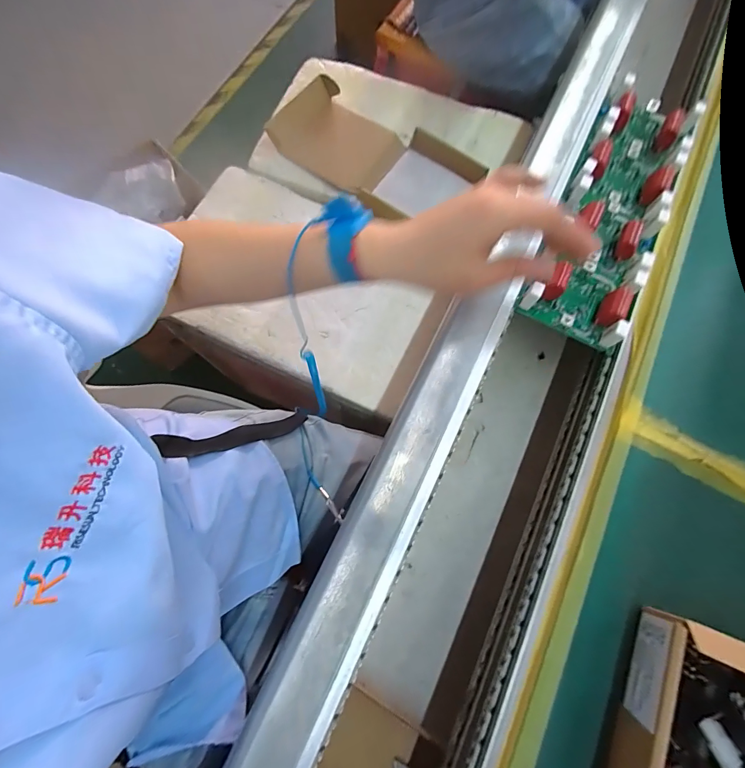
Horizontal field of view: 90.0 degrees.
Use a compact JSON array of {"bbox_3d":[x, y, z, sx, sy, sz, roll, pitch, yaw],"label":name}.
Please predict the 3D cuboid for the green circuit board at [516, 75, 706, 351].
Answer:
[{"bbox_3d":[0.230,-0.173,0.353,0.087,0.032,0.286,26,75,5],"label":"green circuit board"}]

